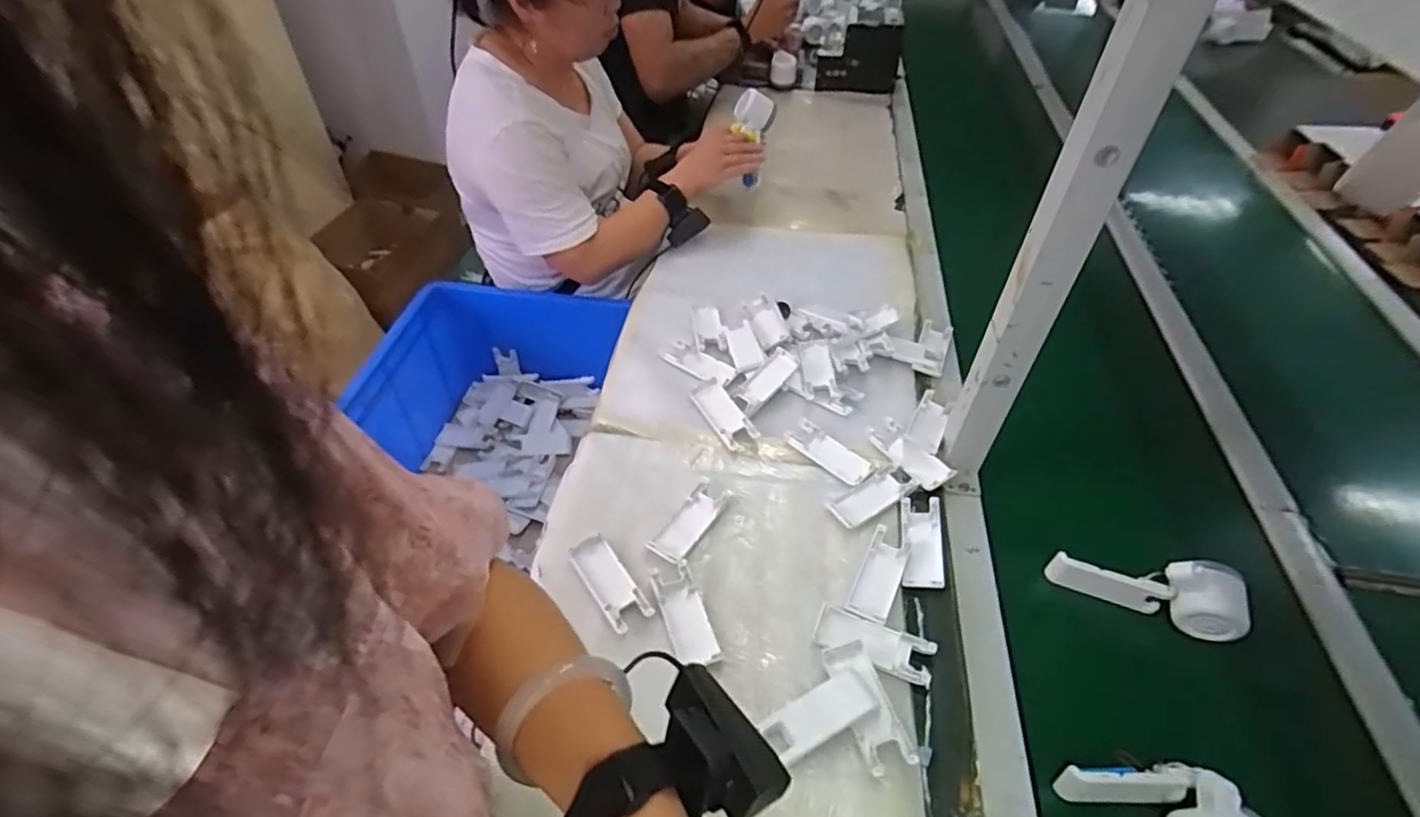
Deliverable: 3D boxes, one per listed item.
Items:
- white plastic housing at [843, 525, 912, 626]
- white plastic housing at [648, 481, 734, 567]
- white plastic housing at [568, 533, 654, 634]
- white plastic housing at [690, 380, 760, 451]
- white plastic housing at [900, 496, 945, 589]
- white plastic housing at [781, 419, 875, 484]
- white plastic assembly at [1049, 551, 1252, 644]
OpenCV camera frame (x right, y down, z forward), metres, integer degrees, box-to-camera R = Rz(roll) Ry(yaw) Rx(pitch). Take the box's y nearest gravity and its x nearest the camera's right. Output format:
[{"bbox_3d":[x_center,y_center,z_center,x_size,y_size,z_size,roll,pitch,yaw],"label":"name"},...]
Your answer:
[{"bbox_3d":[0.166,0.161,0.630,0.038,0.004,0.103,21,50,18],"label":"white plastic housing"},{"bbox_3d":[-0.019,0.119,0.671,0.040,0.012,0.100,26,51,22],"label":"white plastic housing"},{"bbox_3d":[-0.098,0.166,0.621,0.039,0.007,0.101,-27,52,-24],"label":"white plastic housing"},{"bbox_3d":[0.016,0.006,0.770,0.039,0.014,0.099,-24,51,-21],"label":"white plastic housing"},{"bbox_3d":[0.216,0.134,0.655,0.041,0.008,0.104,9,47,8],"label":"white plastic housing"},{"bbox_3d":[0.135,0.050,0.736,0.042,0.008,0.102,-35,56,-29],"label":"white plastic housing"},{"bbox_3d":[0.417,0.173,0.621,0.160,0.064,0.043,9,46,24],"label":"white plastic assembly"}]

